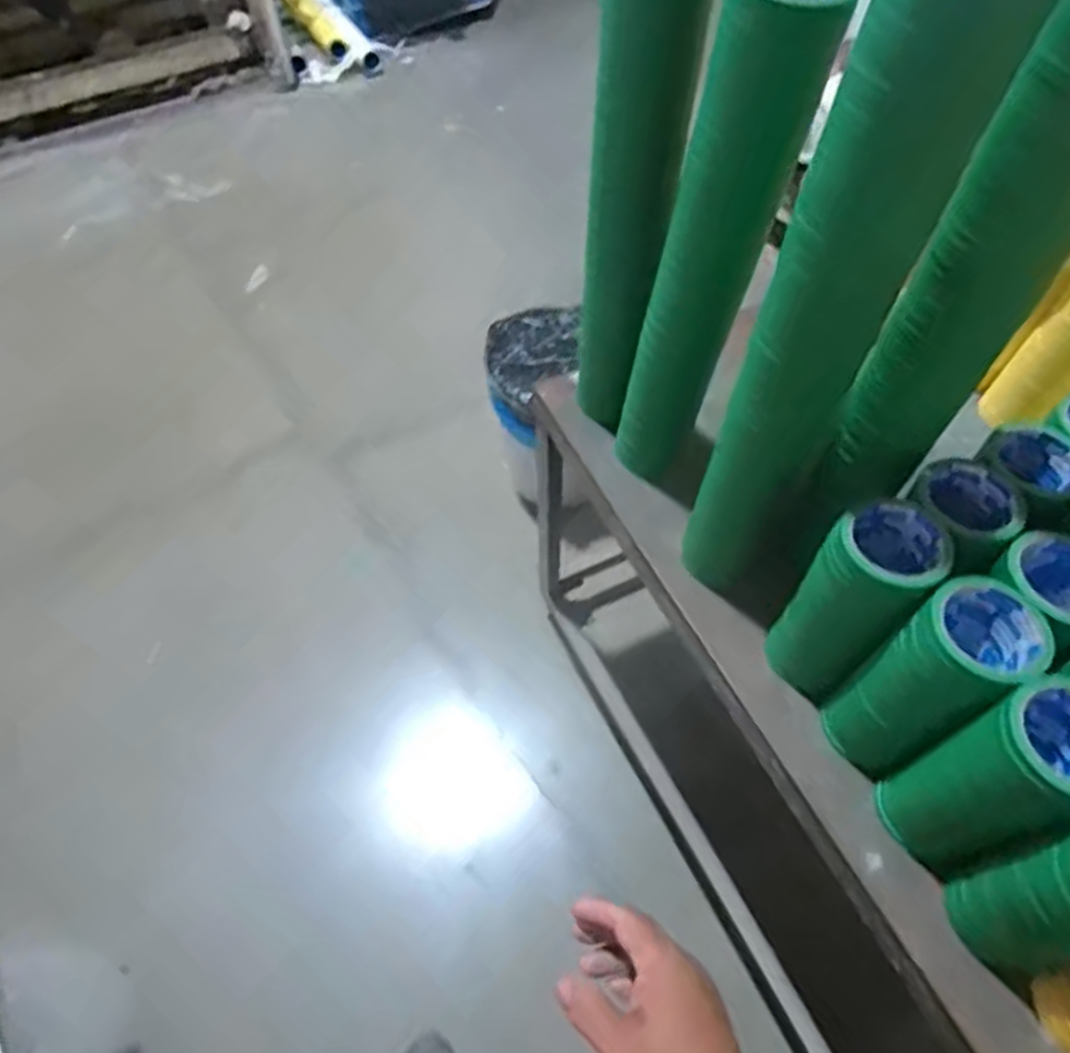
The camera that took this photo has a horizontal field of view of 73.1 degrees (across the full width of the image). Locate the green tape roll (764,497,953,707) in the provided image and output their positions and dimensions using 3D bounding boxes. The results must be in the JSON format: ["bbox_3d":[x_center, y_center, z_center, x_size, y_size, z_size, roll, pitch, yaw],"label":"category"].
[{"bbox_3d":[0.317,0.077,0.728,0.106,0.234,0.092,-39,64,-22],"label":"green tape roll"}]

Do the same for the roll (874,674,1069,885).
[{"bbox_3d":[0.398,0.223,0.627,0.092,0.241,0.096,-1,57,1],"label":"roll"}]

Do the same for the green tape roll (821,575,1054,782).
[{"bbox_3d":[0.367,0.149,0.679,0.094,0.249,0.088,-1,57,1],"label":"green tape roll"}]

